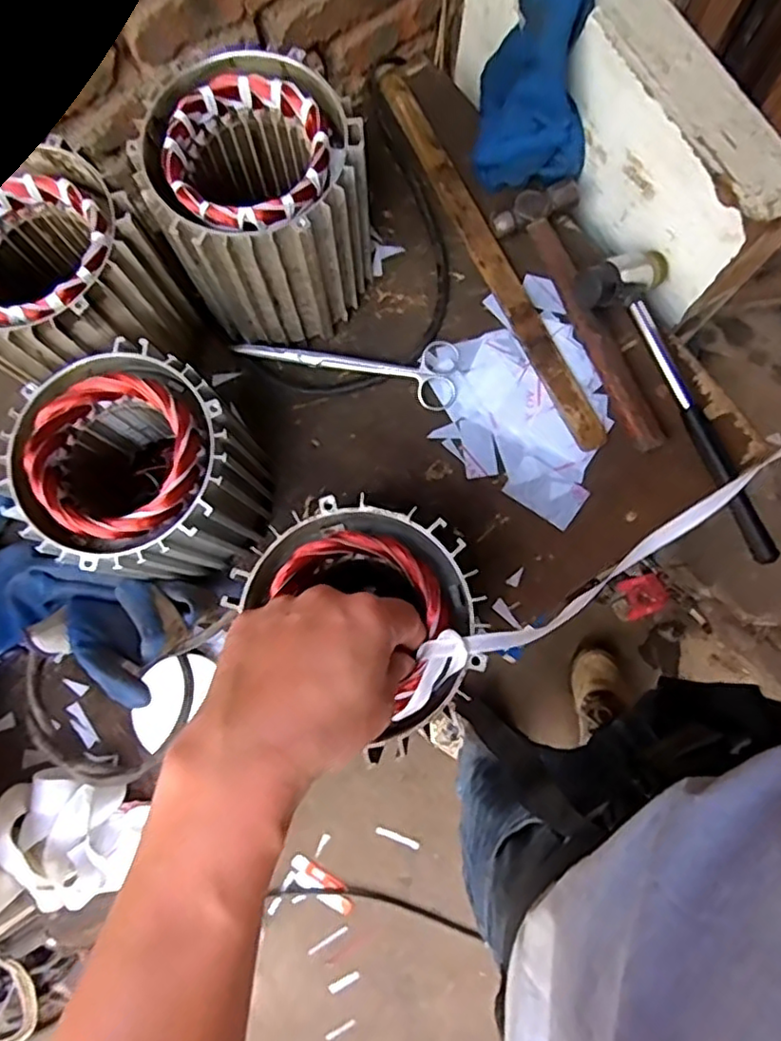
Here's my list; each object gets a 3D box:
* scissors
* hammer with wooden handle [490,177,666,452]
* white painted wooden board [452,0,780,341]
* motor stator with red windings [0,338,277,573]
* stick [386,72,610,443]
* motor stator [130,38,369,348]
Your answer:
[{"bbox_3d":[-0.035,-0.127,0.533,0.181,0.015,0.054,4,80,2],"label":"scissors"},{"bbox_3d":[0.170,-0.171,0.530,0.068,0.028,0.235,-27,81,-4],"label":"hammer with wooden handle"},{"bbox_3d":[0.178,-0.327,0.519,0.072,0.164,0.333,-37,81,-5],"label":"white painted wooden board"},{"bbox_3d":[-0.167,-0.033,0.453,0.136,0.122,0.131,0,80,1],"label":"motor stator with red windings"},{"bbox_3d":[0.085,-0.224,0.545,0.028,0.023,0.363,-27,81,-4],"label":"stick"},{"bbox_3d":[-0.089,-0.221,0.471,0.129,0.149,0.126,0,80,1],"label":"motor stator"}]

